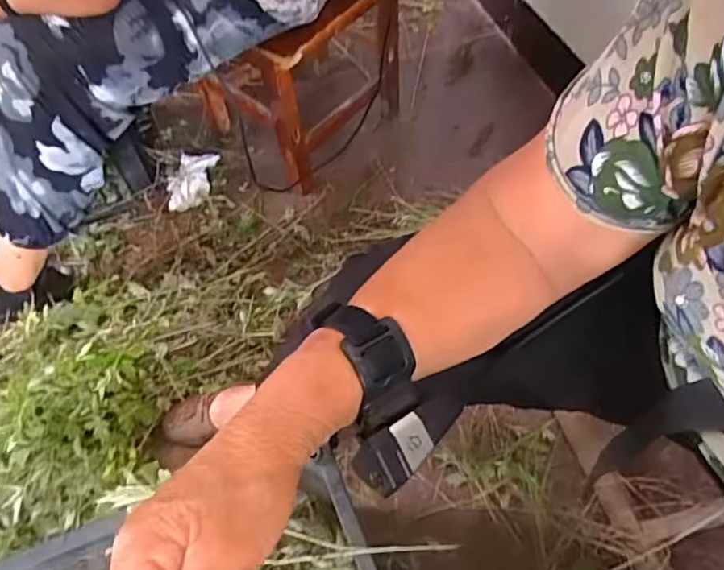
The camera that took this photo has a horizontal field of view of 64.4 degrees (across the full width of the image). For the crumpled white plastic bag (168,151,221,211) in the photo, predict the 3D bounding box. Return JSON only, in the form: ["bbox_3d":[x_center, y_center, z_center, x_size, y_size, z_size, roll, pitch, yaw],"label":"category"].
[{"bbox_3d":[-0.330,-0.202,1.102,0.071,0.055,0.146,9,56,11],"label":"crumpled white plastic bag"}]

